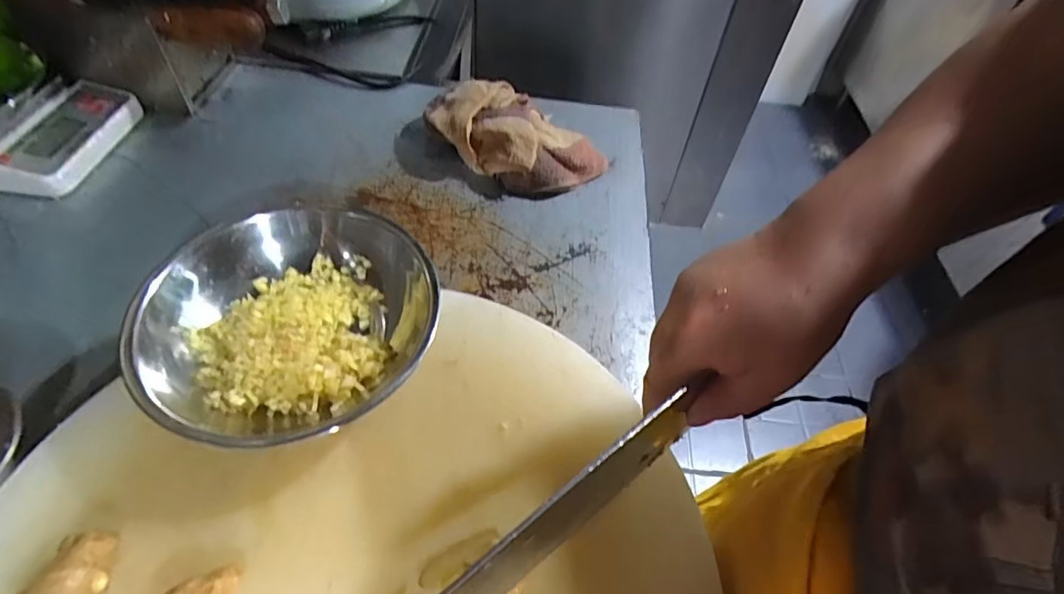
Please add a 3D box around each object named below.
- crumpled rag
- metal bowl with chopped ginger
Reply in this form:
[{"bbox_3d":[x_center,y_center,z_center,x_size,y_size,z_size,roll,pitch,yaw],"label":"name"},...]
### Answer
[{"bbox_3d":[-0.019,-0.184,0.596,0.200,0.064,0.116,26,54,14],"label":"crumpled rag"},{"bbox_3d":[-0.167,0.011,0.365,0.177,0.057,0.184,3,52,-4],"label":"metal bowl with chopped ginger"}]

